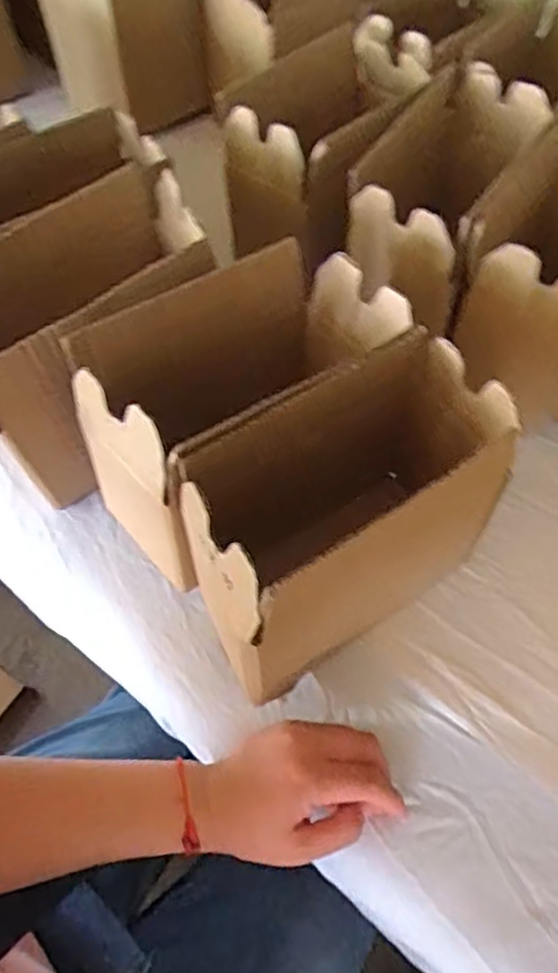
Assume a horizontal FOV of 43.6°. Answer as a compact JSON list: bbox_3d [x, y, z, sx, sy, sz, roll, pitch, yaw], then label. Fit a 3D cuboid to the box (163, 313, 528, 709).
[{"bbox_3d":[0.037,0.023,0.446,0.194,0.172,0.105,-29,63,-19],"label":"box"}]

